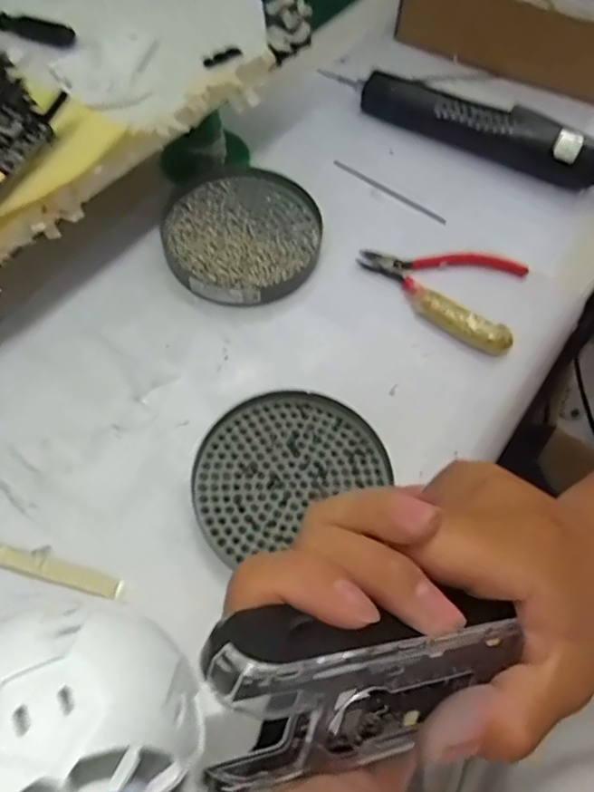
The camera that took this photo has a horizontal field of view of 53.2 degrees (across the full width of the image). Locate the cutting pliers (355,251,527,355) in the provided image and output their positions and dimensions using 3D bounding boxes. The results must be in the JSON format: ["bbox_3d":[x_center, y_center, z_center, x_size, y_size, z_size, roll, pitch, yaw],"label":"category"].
[{"bbox_3d":[0.107,-0.085,0.416,0.118,0.014,0.076,33,65,15],"label":"cutting pliers"}]

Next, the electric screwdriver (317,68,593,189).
[{"bbox_3d":[0.136,-0.225,0.484,0.224,0.032,0.035,25,64,12],"label":"electric screwdriver"}]

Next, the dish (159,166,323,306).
[{"bbox_3d":[-0.041,-0.118,0.427,0.109,0.018,0.113,1,61,-1],"label":"dish"}]

